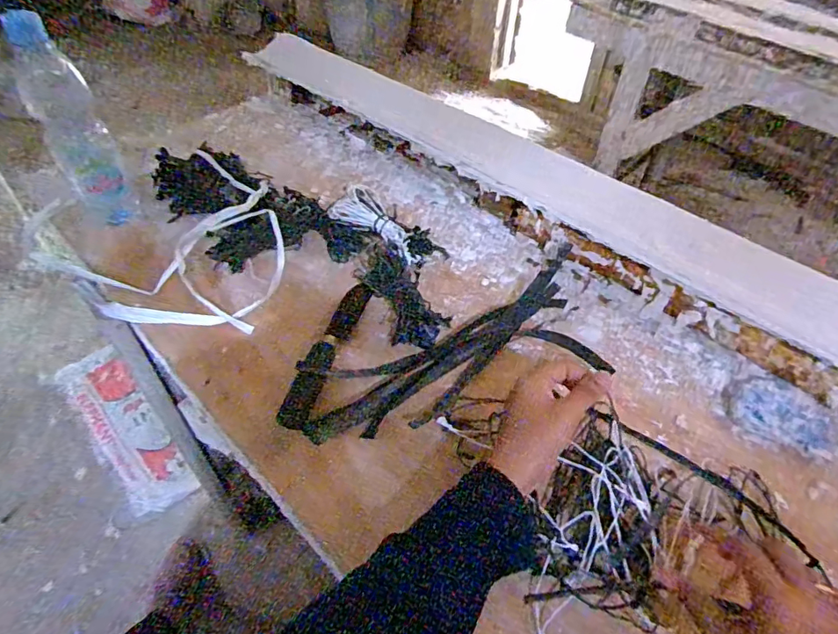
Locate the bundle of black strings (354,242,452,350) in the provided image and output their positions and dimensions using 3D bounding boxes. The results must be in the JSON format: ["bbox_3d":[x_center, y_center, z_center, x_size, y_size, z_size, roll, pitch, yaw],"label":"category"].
[{"bbox_3d":[-0.025,-0.026,0.569,0.062,0.035,0.144,-22,53,-22],"label":"bundle of black strings"}]

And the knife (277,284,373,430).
[{"bbox_3d":[-0.094,0.029,0.521,0.033,0.021,0.191,13,49,8],"label":"knife"}]

